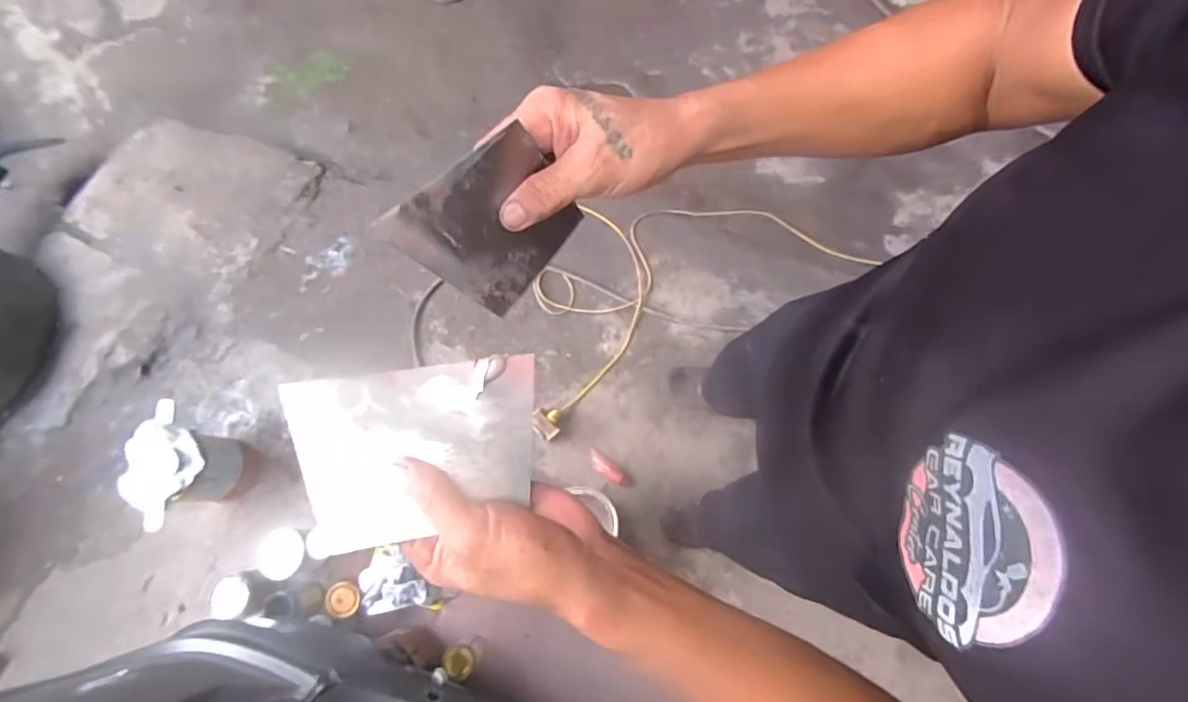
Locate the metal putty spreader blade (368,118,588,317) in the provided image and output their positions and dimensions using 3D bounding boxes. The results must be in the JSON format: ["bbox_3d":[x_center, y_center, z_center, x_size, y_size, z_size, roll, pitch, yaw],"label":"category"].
[{"bbox_3d":[-0.061,-0.079,0.344,0.096,0.130,0.006,-43,66,3],"label":"metal putty spreader blade"}]

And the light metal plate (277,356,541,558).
[{"bbox_3d":[-0.102,0.058,0.319,0.138,0.010,0.097,-7,79,-14],"label":"light metal plate"}]

